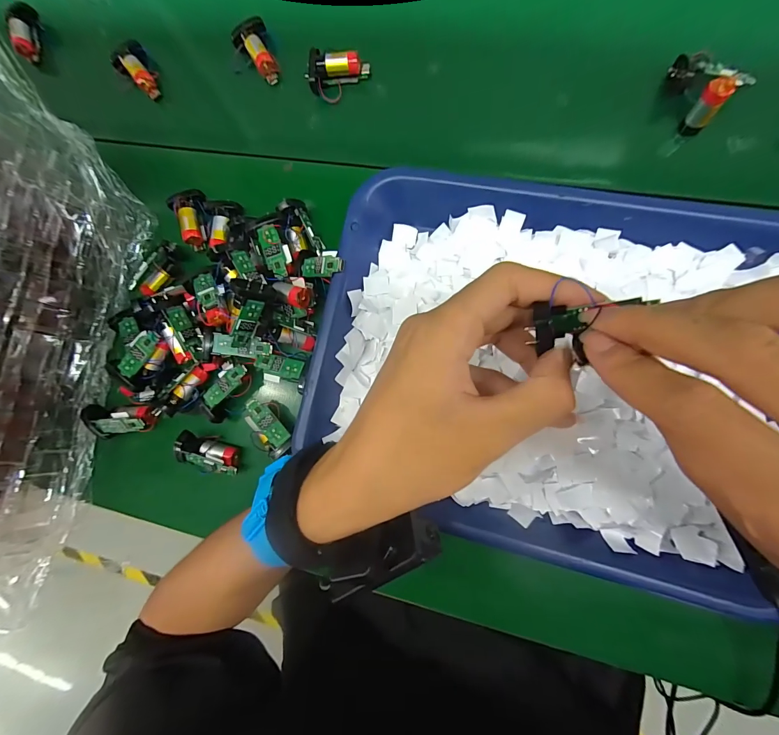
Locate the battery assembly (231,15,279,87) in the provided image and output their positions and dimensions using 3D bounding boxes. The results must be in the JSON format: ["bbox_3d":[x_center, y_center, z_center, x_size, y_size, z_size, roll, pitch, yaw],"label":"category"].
[{"bbox_3d":[-0.120,-0.288,0.328,0.032,0.020,0.049,-28,84,7],"label":"battery assembly"}]

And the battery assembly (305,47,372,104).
[{"bbox_3d":[-0.045,-0.253,0.315,0.050,0.019,0.036,10,89,9],"label":"battery assembly"}]

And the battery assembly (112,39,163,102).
[{"bbox_3d":[-0.241,-0.288,0.352,0.032,0.025,0.047,-43,82,5],"label":"battery assembly"}]

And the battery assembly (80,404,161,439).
[{"bbox_3d":[-0.229,0.046,0.309,0.060,0.023,0.027,-3,87,9],"label":"battery assembly"}]

